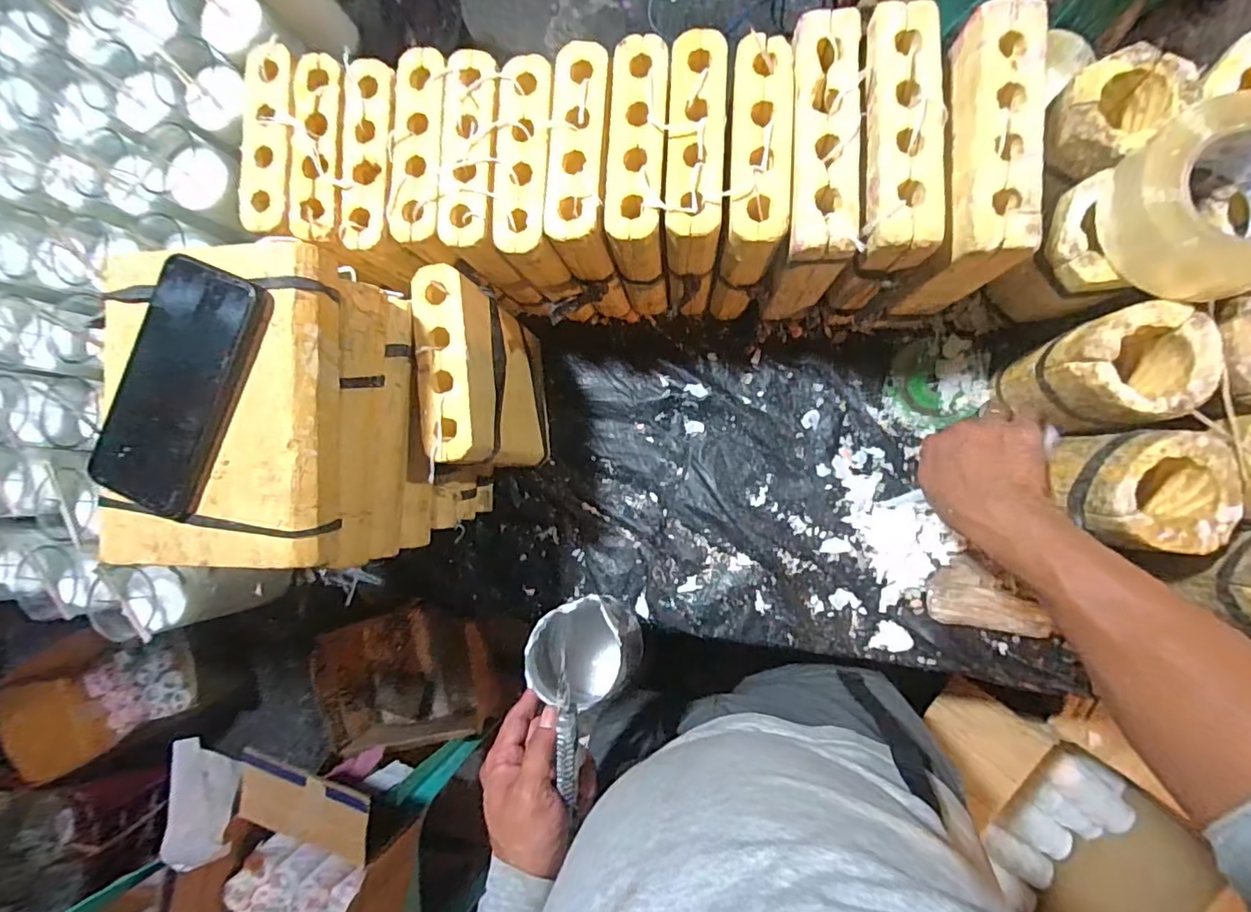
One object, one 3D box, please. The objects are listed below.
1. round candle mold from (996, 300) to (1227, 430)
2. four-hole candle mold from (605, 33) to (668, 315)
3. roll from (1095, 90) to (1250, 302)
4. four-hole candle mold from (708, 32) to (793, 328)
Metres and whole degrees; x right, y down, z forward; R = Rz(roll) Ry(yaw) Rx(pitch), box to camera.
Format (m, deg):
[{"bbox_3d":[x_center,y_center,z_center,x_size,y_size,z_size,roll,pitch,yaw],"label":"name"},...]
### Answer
[{"bbox_3d":[0.403,-0.067,0.471,0.089,0.126,0.085,0,87,8],"label":"round candle mold"},{"bbox_3d":[0.020,-0.243,0.511,0.050,0.171,0.160,3,87,8],"label":"four-hole candle mold"},{"bbox_3d":[0.421,-0.179,0.388,0.120,0.057,0.121,0,87,8],"label":"roll"},{"bbox_3d":[0.117,-0.232,0.512,0.056,0.194,0.160,8,88,9],"label":"four-hole candle mold"}]

